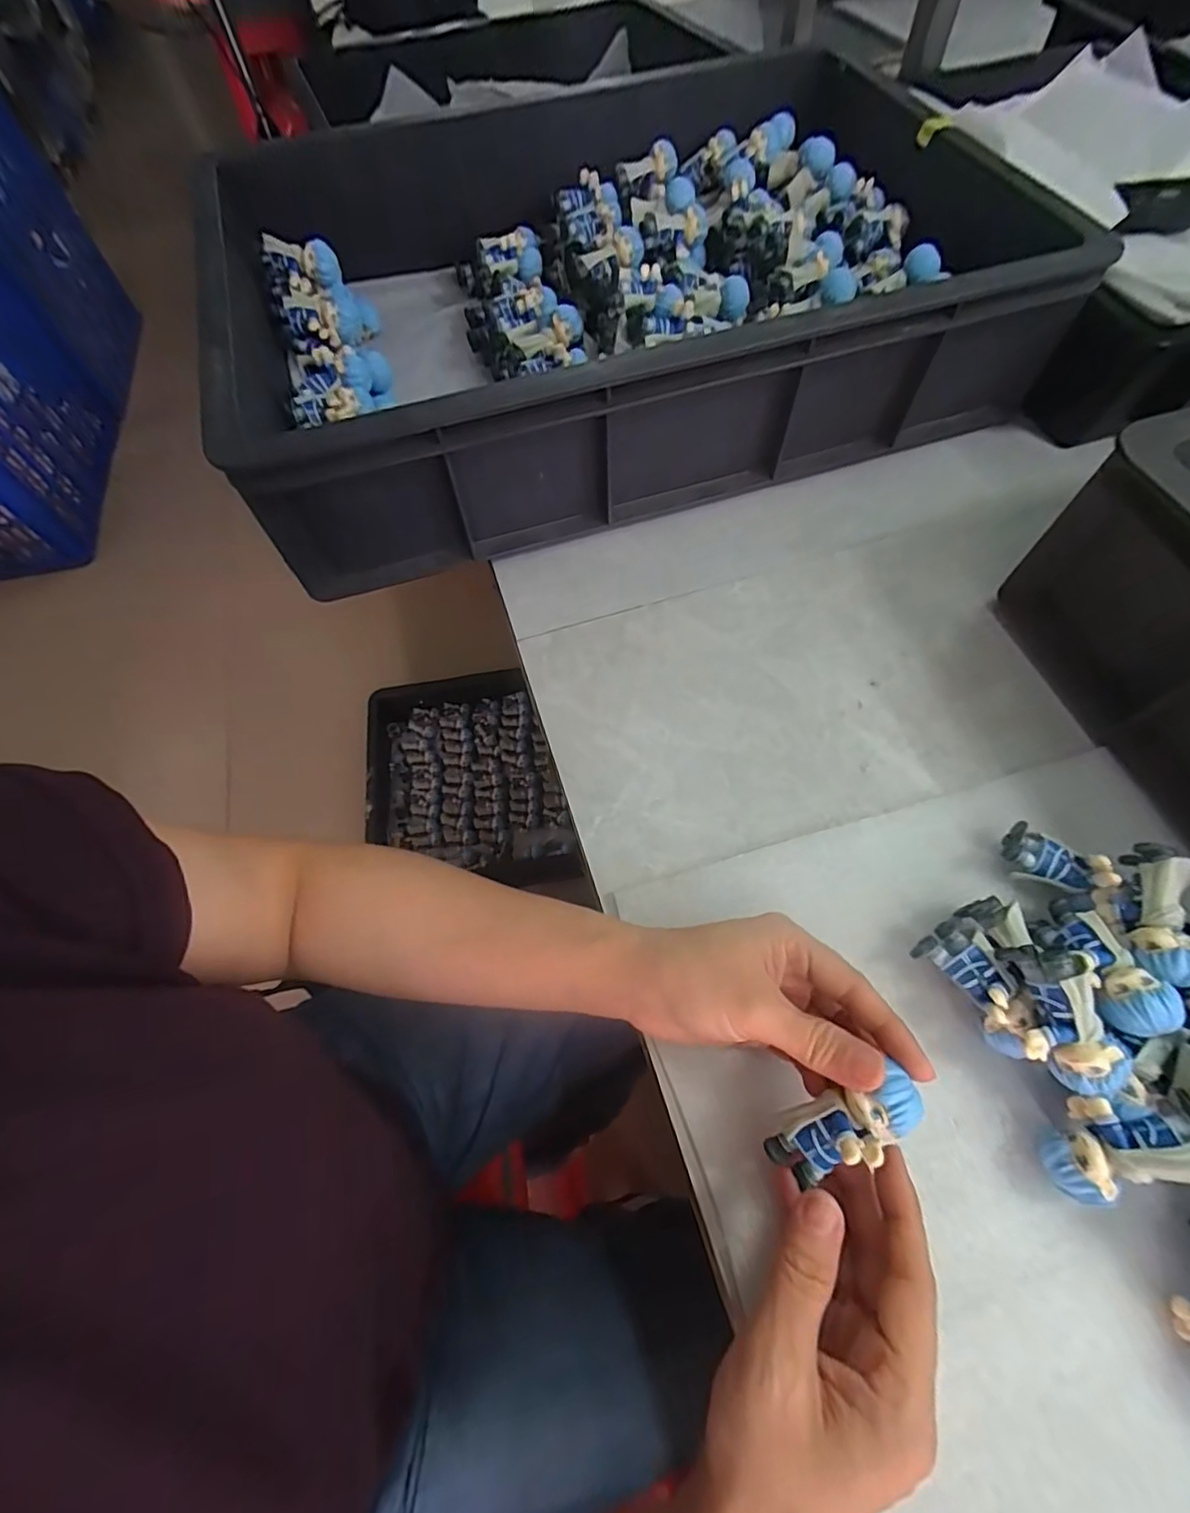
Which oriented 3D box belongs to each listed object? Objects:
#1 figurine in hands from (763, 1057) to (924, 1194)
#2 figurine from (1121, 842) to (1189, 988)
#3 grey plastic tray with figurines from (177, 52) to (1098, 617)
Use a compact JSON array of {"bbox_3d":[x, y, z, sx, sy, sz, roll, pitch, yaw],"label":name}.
[{"bbox_3d":[0.095,0.146,0.225,0.063,0.019,0.026,-42,63,22],"label":"figurine in hands"},{"bbox_3d":[0.264,0.073,0.270,0.022,0.025,0.063,15,65,9],"label":"figurine"},{"bbox_3d":[0.019,-0.373,0.472,0.579,0.115,0.388,-17,64,-7],"label":"grey plastic tray with figurines"}]

